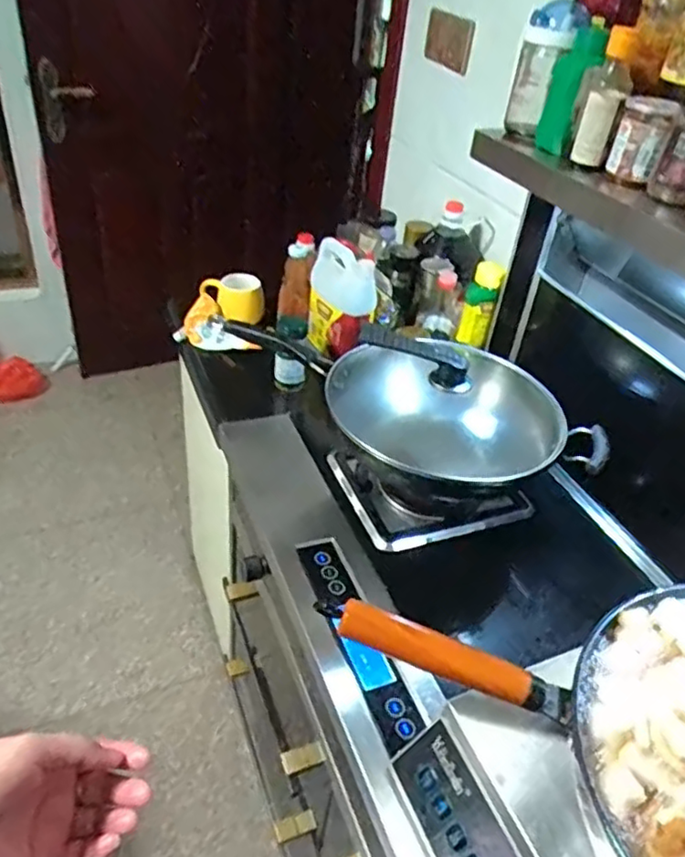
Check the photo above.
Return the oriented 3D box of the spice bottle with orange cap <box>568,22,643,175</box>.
[{"bbox_3d":[0.297,-0.375,0.742,0.049,0.134,0.041,18,39,14],"label":"spice bottle with orange cap"}]

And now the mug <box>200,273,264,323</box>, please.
[{"bbox_3d":[-0.216,-0.260,1.291,0.120,0.093,0.083,0,38,-9],"label":"mug"}]

